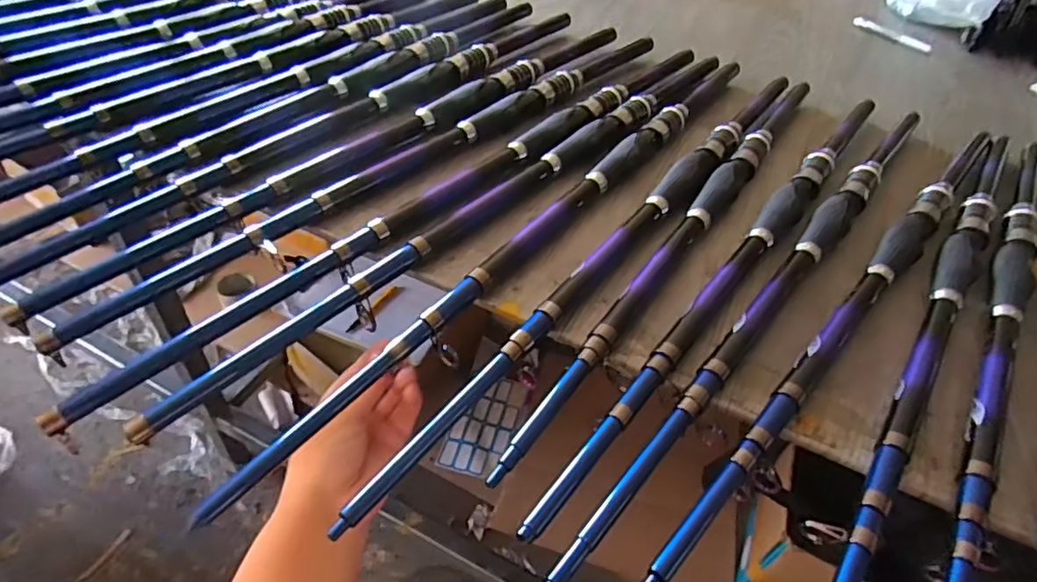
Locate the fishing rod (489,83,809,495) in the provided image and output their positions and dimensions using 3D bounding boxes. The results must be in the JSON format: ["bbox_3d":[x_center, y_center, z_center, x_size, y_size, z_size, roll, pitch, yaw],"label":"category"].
[{"bbox_3d":[0.163,-0.071,0.528,0.024,0.022,0.630,29,49,21],"label":"fishing rod"}]

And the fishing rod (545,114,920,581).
[{"bbox_3d":[0.227,-0.023,0.489,0.027,0.022,0.657,34,51,25],"label":"fishing rod"}]

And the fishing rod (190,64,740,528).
[{"bbox_3d":[0.052,-0.080,0.526,0.026,0.024,0.722,30,50,22],"label":"fishing rod"}]

